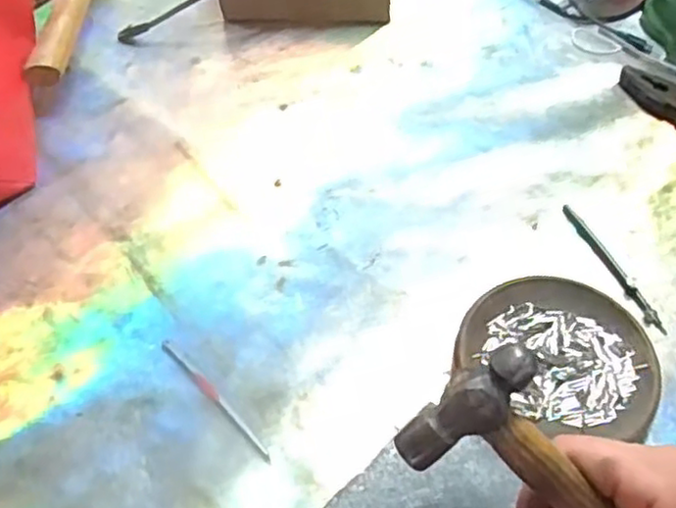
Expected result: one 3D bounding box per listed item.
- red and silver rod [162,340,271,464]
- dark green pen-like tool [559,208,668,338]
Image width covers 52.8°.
[{"bbox_3d":[-0.074,0.085,0.407,0.007,0.004,0.104,-38,60,-22],"label":"red and silver rod"},{"bbox_3d":[0.179,0.007,0.445,0.009,0.004,0.106,-19,55,-11],"label":"dark green pen-like tool"}]

